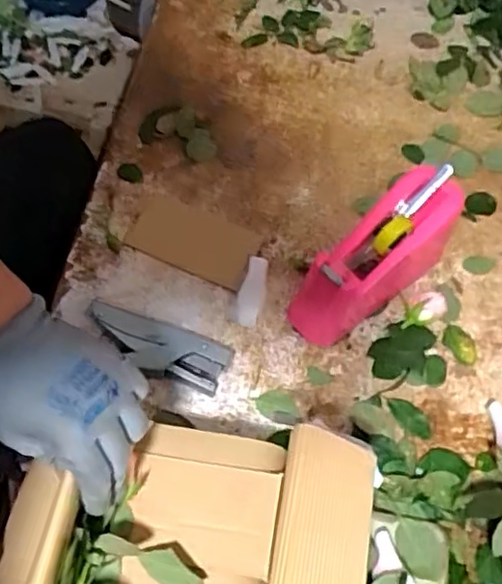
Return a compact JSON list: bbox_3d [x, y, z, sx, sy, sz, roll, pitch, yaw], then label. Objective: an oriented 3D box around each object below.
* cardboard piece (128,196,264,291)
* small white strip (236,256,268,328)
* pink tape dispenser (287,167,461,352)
[{"bbox_3d":[-0.062,-0.059,0.735,0.133,0.010,0.080,21,63,8],"label":"cardboard piece"},{"bbox_3d":[0.001,-0.001,0.710,0.026,0.008,0.079,16,63,5],"label":"small white strip"},{"bbox_3d":[0.133,-0.034,0.693,0.212,0.103,0.077,-39,71,-20],"label":"pink tape dispenser"}]

